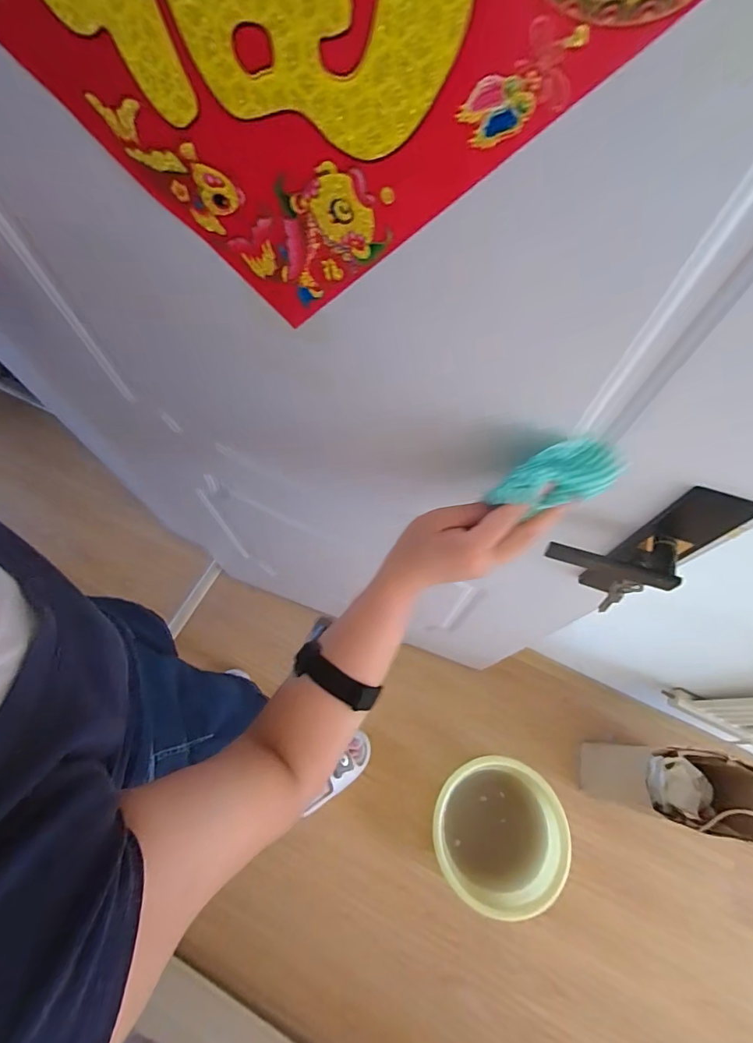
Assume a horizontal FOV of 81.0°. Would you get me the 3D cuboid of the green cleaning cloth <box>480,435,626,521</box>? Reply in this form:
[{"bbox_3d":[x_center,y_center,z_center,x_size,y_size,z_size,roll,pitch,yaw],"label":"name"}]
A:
[{"bbox_3d":[0.142,-0.036,0.357,0.100,0.032,0.039,-15,65,5],"label":"green cleaning cloth"}]

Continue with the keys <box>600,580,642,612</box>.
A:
[{"bbox_3d":[0.266,0.080,0.491,0.013,0.074,0.019,-25,67,-11],"label":"keys"}]

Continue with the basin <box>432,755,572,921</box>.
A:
[{"bbox_3d":[0.309,0.786,1.121,0.300,0.121,0.321,0,64,0],"label":"basin"}]

